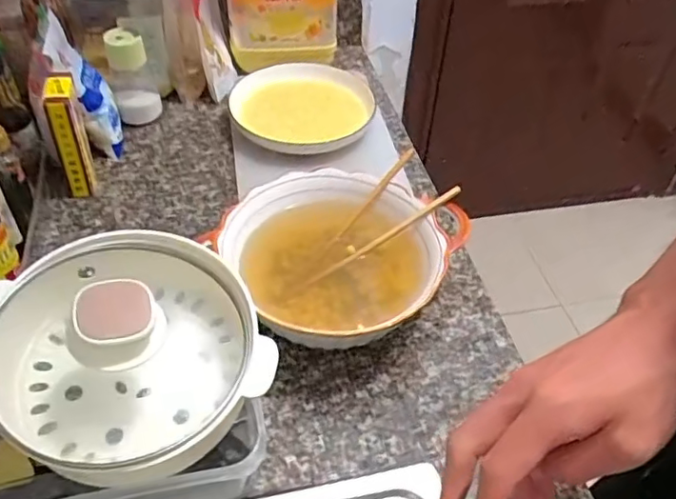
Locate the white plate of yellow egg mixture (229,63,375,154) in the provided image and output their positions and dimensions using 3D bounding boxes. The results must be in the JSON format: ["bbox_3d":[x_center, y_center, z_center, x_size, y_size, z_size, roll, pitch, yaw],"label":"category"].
[{"bbox_3d":[-0.044,-0.184,0.771,0.182,0.033,0.187,2,46,-2],"label":"white plate of yellow egg mixture"}]

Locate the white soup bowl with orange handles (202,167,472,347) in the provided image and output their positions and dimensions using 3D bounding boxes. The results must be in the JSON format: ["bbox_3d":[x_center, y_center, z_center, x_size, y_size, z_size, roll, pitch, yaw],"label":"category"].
[{"bbox_3d":[0.001,0.012,0.555,0.189,0.079,0.180,34,53,26],"label":"white soup bowl with orange handles"}]

